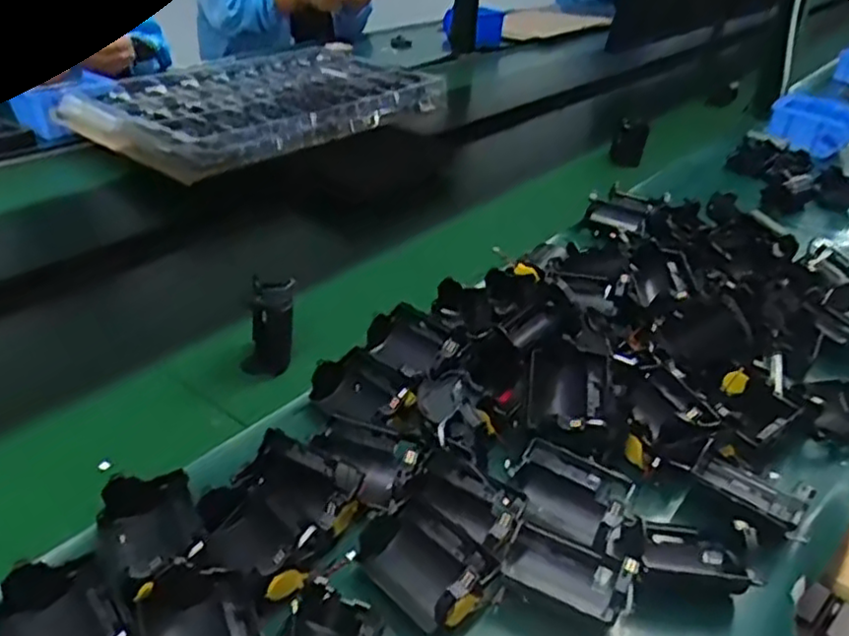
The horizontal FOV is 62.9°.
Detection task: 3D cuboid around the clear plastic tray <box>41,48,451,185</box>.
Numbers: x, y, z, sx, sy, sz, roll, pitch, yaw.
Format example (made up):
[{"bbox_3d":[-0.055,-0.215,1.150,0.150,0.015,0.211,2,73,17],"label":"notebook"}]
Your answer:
[{"bbox_3d":[-0.232,-0.348,1.081,0.354,0.047,0.566,25,38,27],"label":"clear plastic tray"}]

